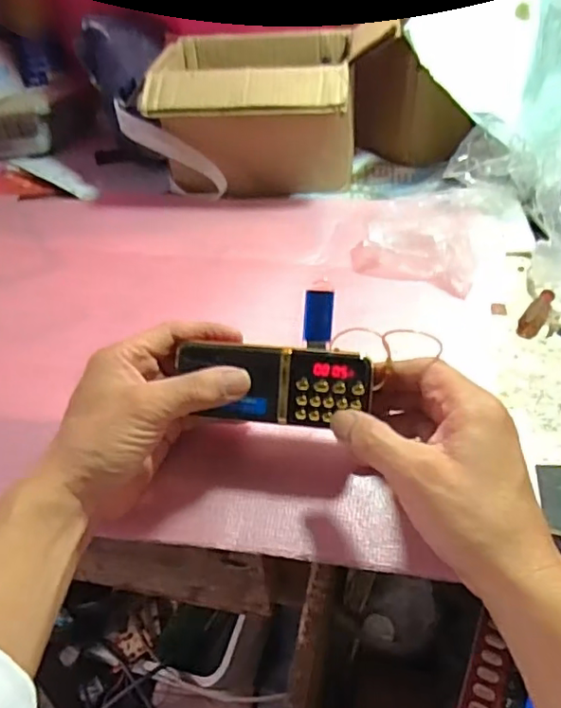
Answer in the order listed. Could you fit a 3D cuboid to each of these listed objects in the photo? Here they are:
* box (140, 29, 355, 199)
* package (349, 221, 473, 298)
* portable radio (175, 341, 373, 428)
[{"bbox_3d":[-0.029,-0.263,0.676,0.219,0.146,0.177,1,39,5],"label":"box"},{"bbox_3d":[0.117,-0.091,0.533,0.111,0.039,0.074,10,40,15],"label":"package"},{"bbox_3d":[-0.004,0.019,0.358,0.115,0.046,0.022,6,5,9],"label":"portable radio"}]

